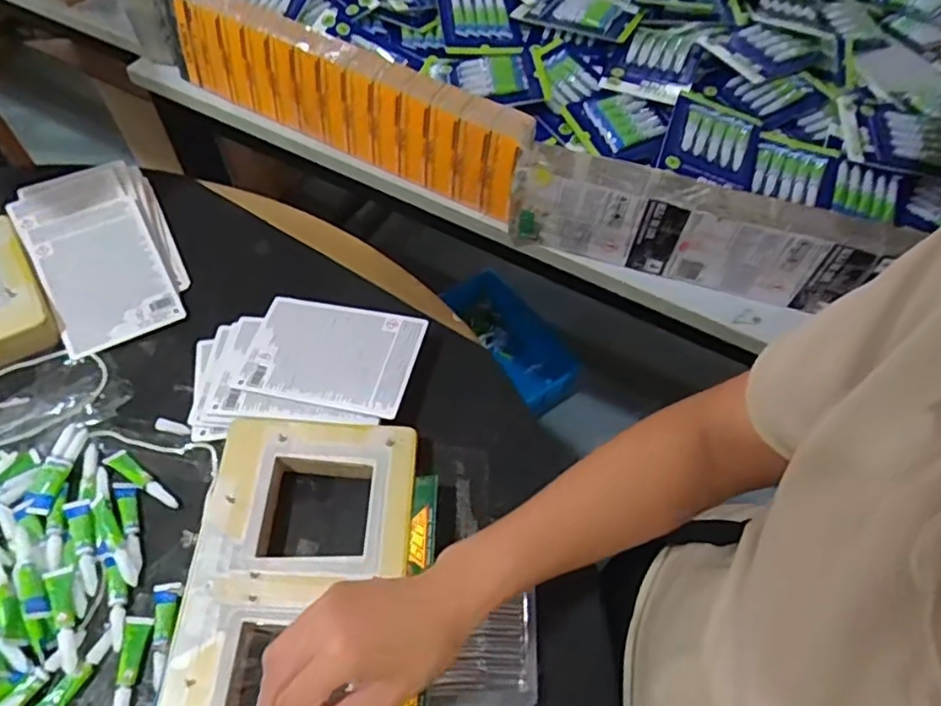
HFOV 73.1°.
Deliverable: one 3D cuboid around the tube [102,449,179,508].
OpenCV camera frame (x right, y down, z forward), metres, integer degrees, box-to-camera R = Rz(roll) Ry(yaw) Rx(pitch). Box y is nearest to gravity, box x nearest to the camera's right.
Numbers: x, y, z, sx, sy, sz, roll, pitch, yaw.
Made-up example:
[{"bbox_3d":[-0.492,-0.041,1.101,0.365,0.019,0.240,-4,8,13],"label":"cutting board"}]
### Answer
[{"bbox_3d":[-0.294,0.113,0.572,0.081,0.009,0.018,29,60,16],"label":"tube"}]

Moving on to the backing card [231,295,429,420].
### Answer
[{"bbox_3d":[-0.138,-0.001,0.629,0.167,0.008,0.114,10,57,11],"label":"backing card"}]

